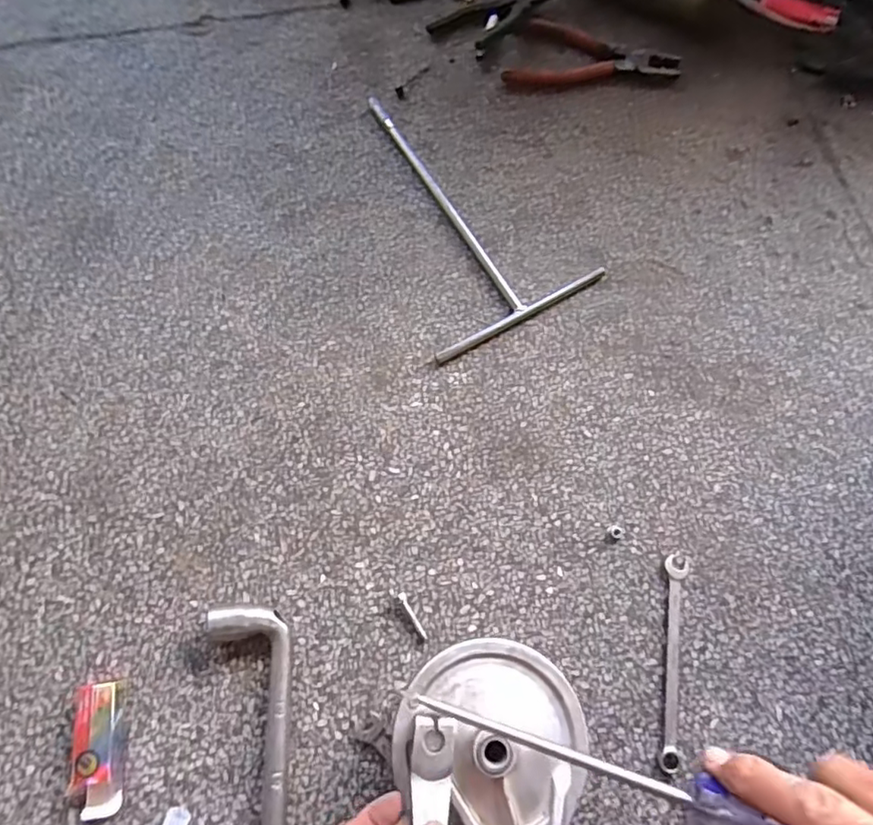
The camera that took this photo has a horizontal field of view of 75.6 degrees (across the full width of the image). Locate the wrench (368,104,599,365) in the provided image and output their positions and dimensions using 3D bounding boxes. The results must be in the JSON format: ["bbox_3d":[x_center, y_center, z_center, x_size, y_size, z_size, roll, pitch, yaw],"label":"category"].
[{"bbox_3d":[0.007,-0.206,0.559,0.180,0.010,0.287,-30,75,-11],"label":"wrench"}]

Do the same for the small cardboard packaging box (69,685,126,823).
[{"bbox_3d":[-0.238,0.237,0.396,0.029,0.022,0.085,-6,72,-4],"label":"small cardboard packaging box"}]

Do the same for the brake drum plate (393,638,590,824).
[{"bbox_3d":[0.043,0.224,0.366,0.138,0.042,0.128,1,71,-2],"label":"brake drum plate"}]

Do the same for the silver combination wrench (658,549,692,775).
[{"bbox_3d":[0.185,0.191,0.438,0.018,0.004,0.155,11,71,2],"label":"silver combination wrench"}]

